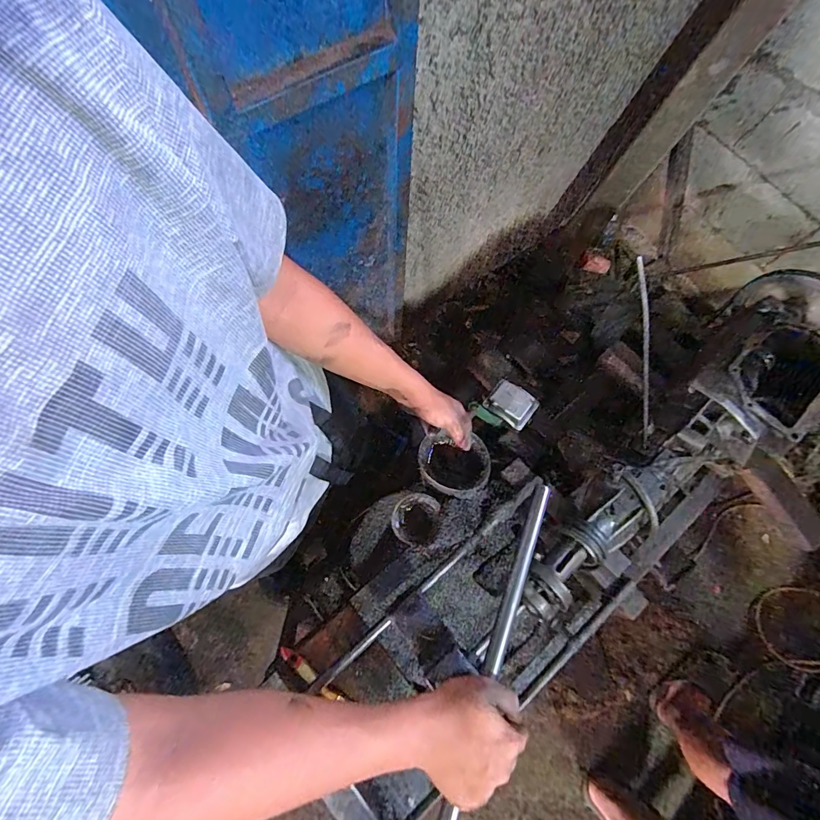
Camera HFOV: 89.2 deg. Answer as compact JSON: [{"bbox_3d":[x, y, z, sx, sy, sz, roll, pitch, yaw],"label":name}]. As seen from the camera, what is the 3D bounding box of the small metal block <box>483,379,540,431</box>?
[{"bbox_3d":[0.194,-0.014,0.783,0.087,0.036,0.071,39,73,8],"label":"small metal block"}]

